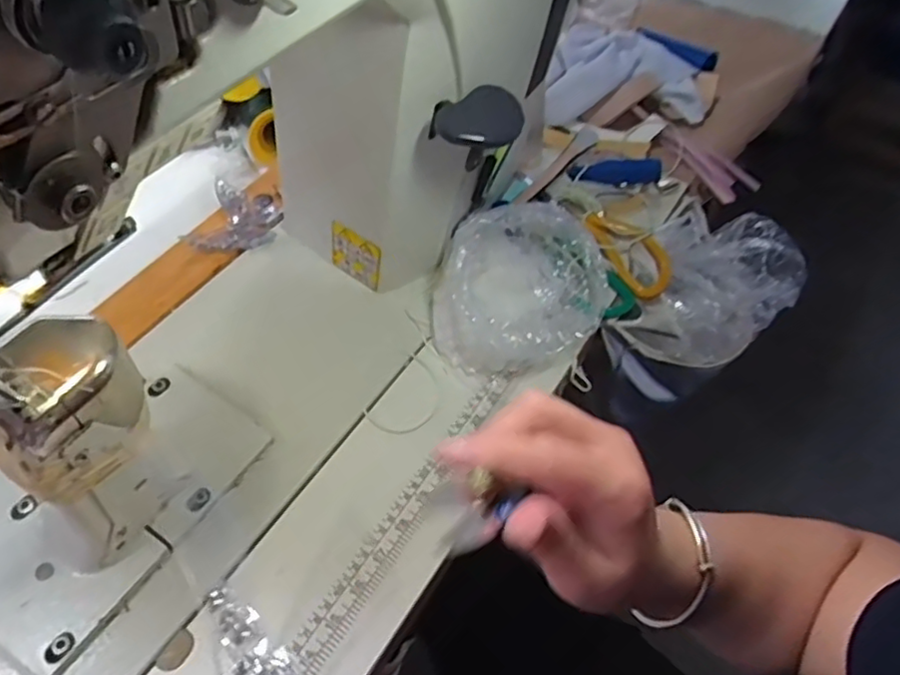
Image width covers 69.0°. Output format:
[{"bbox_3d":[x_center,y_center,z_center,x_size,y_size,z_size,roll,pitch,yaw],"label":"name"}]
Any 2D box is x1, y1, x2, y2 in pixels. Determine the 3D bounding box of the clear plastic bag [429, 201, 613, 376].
[{"bbox_3d":[0.066,-0.038,0.537,0.156,0.094,0.110,-7,54,-9],"label":"clear plastic bag"}]

